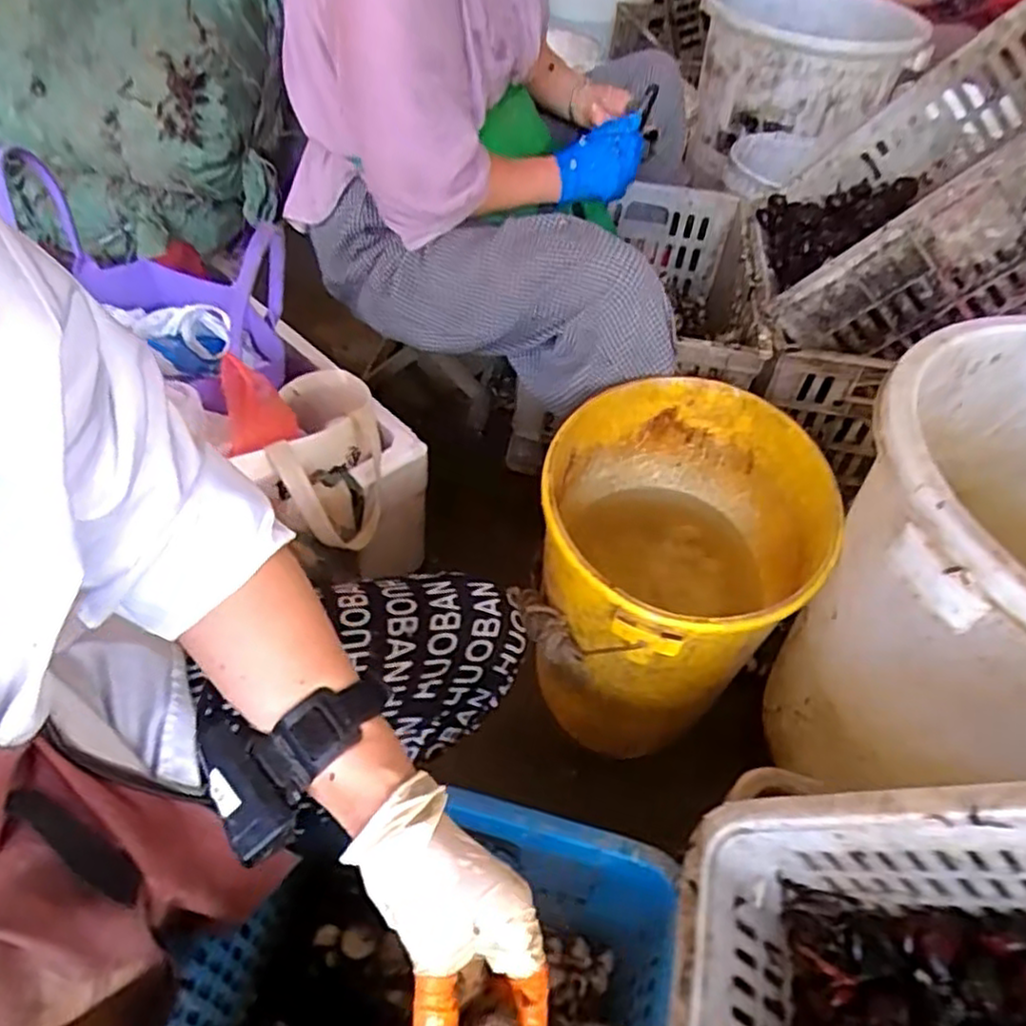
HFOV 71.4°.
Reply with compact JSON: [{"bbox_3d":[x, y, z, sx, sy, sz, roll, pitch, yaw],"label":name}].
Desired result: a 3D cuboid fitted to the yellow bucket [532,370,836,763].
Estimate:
[{"bbox_3d":[0.169,0.070,0.831,0.291,0.289,0.349,26,50,17],"label":"yellow bucket"}]

